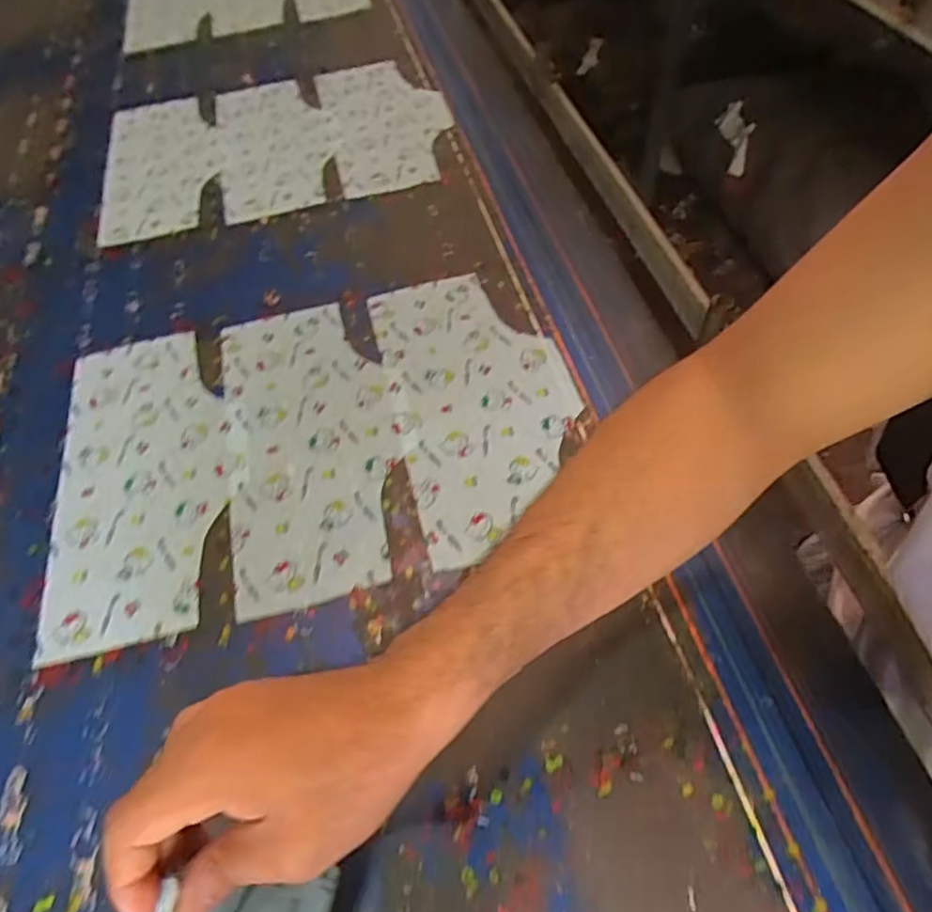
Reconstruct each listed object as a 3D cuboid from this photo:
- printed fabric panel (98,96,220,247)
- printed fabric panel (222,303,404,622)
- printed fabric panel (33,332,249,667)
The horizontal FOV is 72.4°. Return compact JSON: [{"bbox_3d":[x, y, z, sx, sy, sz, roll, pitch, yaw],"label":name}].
[{"bbox_3d":[-0.401,-0.390,0.842,0.142,0.013,0.298,-12,56,-5],"label":"printed fabric panel"},{"bbox_3d":[-0.141,-0.020,0.576,0.150,0.008,0.316,-14,56,-6],"label":"printed fabric panel"},{"bbox_3d":[-0.279,0.011,0.566,0.164,0.007,0.315,-13,56,-5],"label":"printed fabric panel"}]

